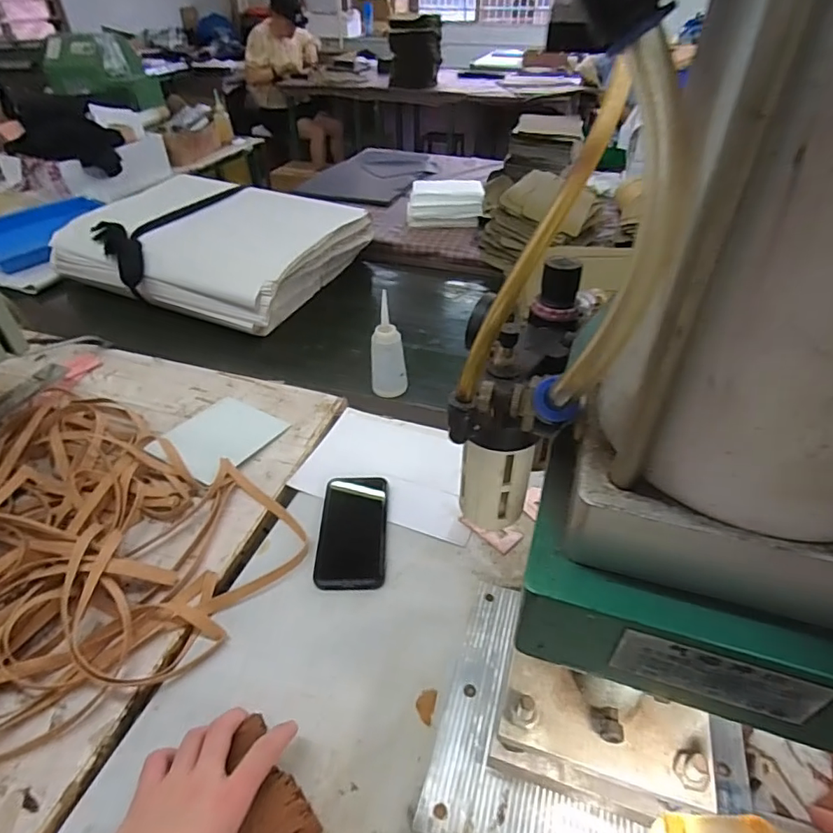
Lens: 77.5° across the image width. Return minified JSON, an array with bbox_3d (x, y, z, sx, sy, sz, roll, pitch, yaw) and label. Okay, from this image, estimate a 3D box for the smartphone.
[{"bbox_3d":[-0.073,0.127,0.600,0.076,0.012,0.155,0,40,0],"label":"smartphone"}]

